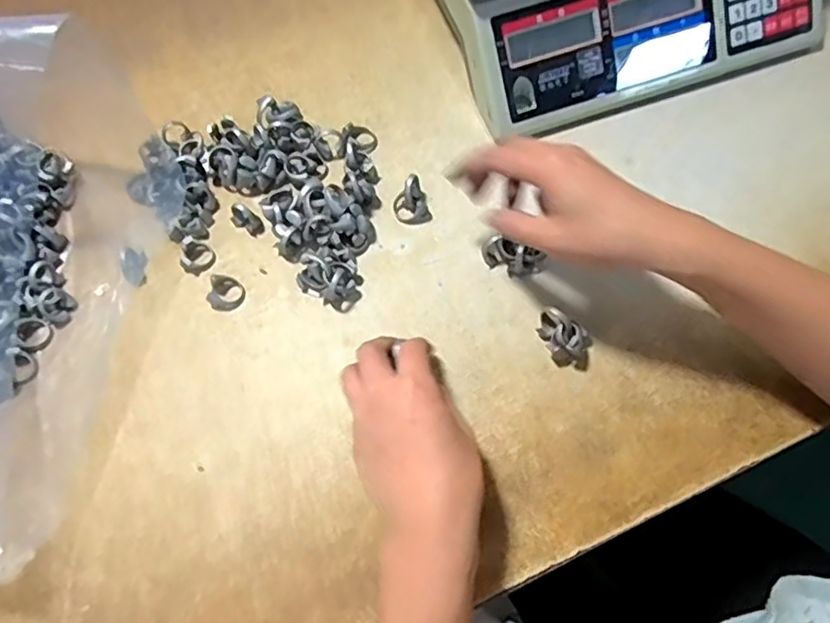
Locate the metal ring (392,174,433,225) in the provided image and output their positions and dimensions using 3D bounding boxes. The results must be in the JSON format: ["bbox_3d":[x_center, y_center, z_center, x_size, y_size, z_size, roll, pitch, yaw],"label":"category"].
[{"bbox_3d":[-0.003,-0.081,0.449,0.027,0.023,0.027,-1,66,3],"label":"metal ring"}]

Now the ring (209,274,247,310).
[{"bbox_3d":[-0.134,-0.014,0.433,0.024,0.011,0.024,-1,66,3],"label":"ring"}]

